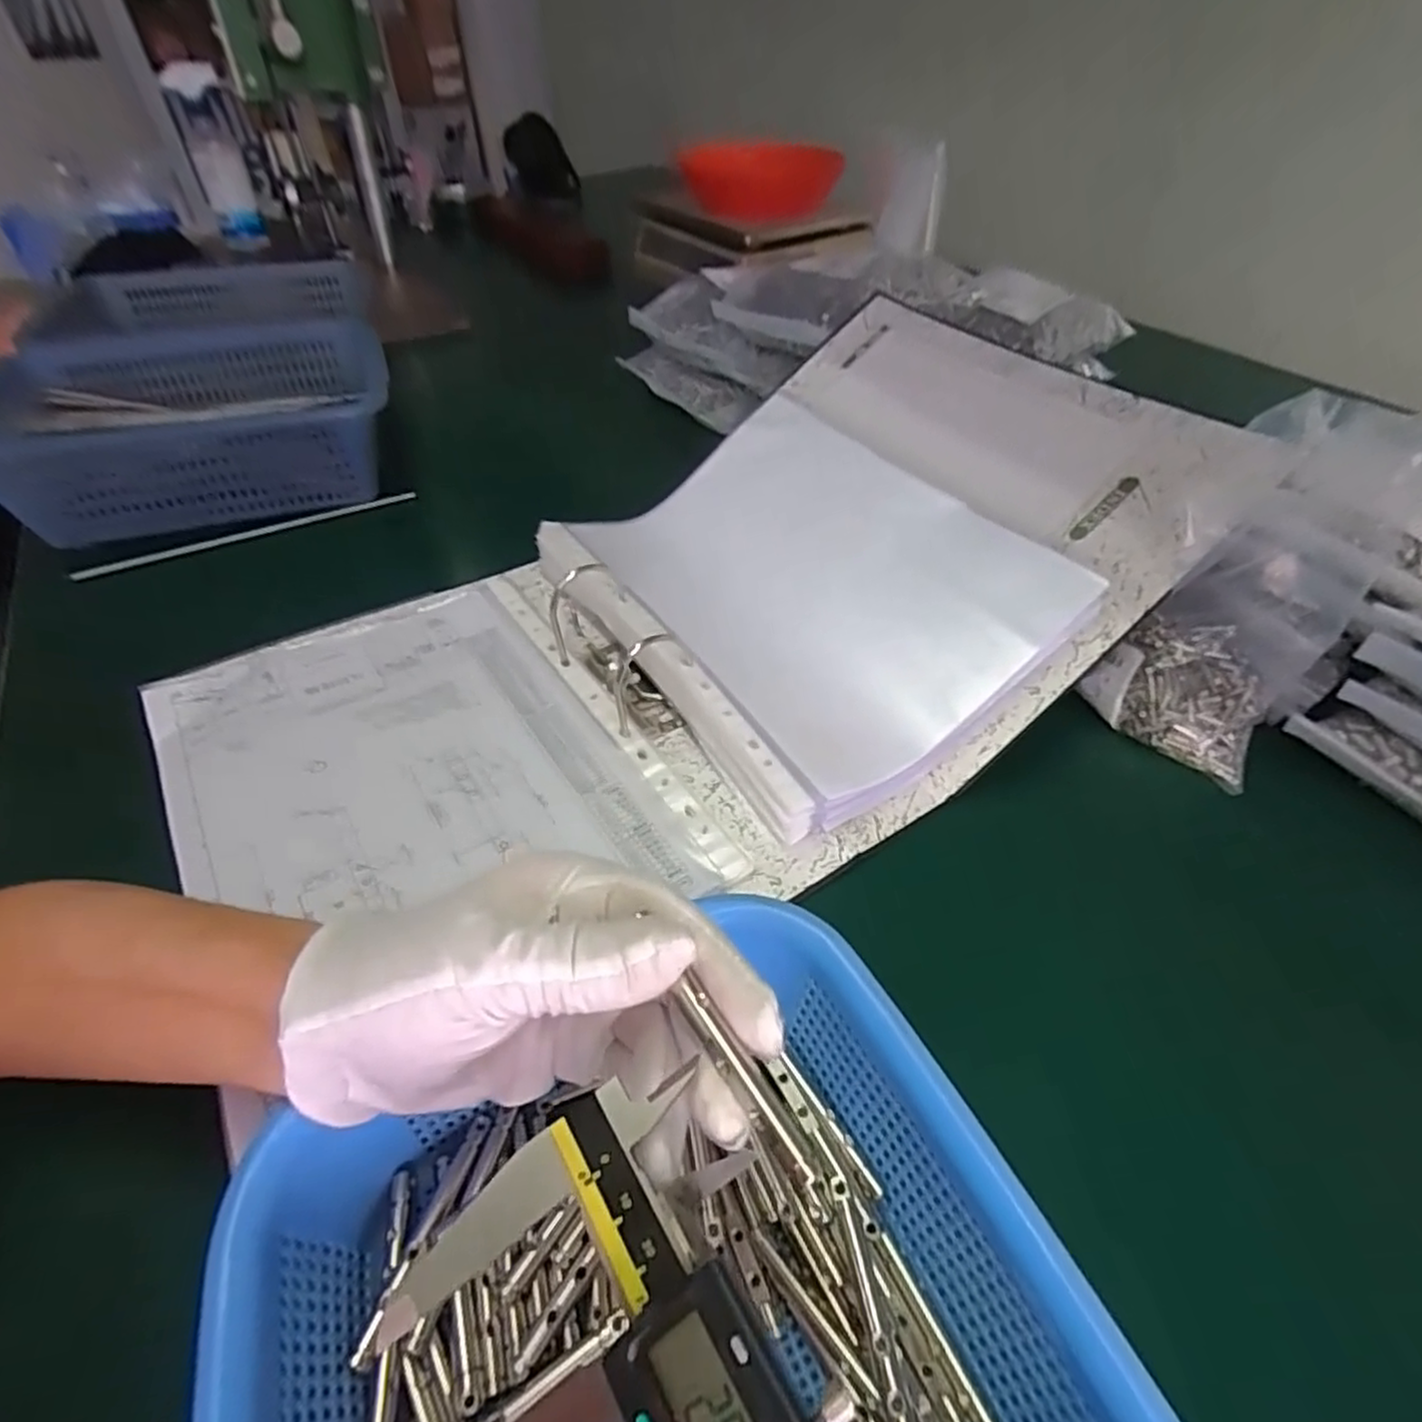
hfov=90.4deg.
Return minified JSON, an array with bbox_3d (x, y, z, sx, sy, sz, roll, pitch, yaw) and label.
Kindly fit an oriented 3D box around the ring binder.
[{"bbox_3d":[-0.013,-0.071,0.426,0.592,0.137,0.332,-25,51,-22],"label":"ring binder"}]

